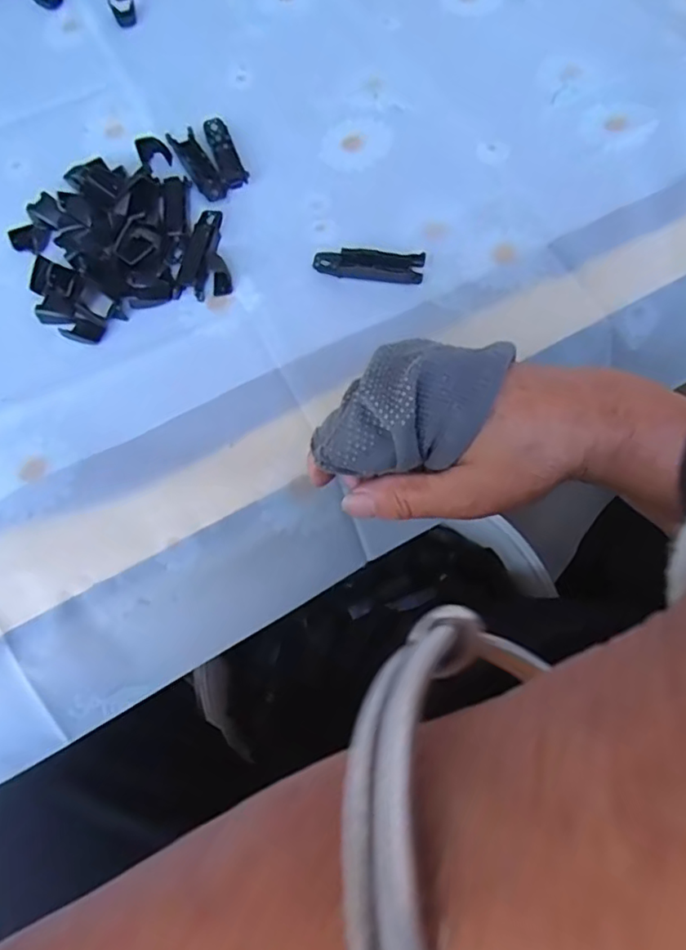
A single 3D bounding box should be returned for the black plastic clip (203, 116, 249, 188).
[{"bbox_3d":[-0.079,-0.216,0.397,0.017,0.004,0.064,-19,68,-5],"label":"black plastic clip"}]

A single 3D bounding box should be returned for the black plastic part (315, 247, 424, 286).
[{"bbox_3d":[0.015,-0.124,0.354,0.064,0.008,0.018,4,68,4],"label":"black plastic part"}]

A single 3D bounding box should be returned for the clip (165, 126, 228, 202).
[{"bbox_3d":[-0.094,-0.203,0.391,0.017,0.005,0.063,-28,69,-9],"label":"clip"}]

